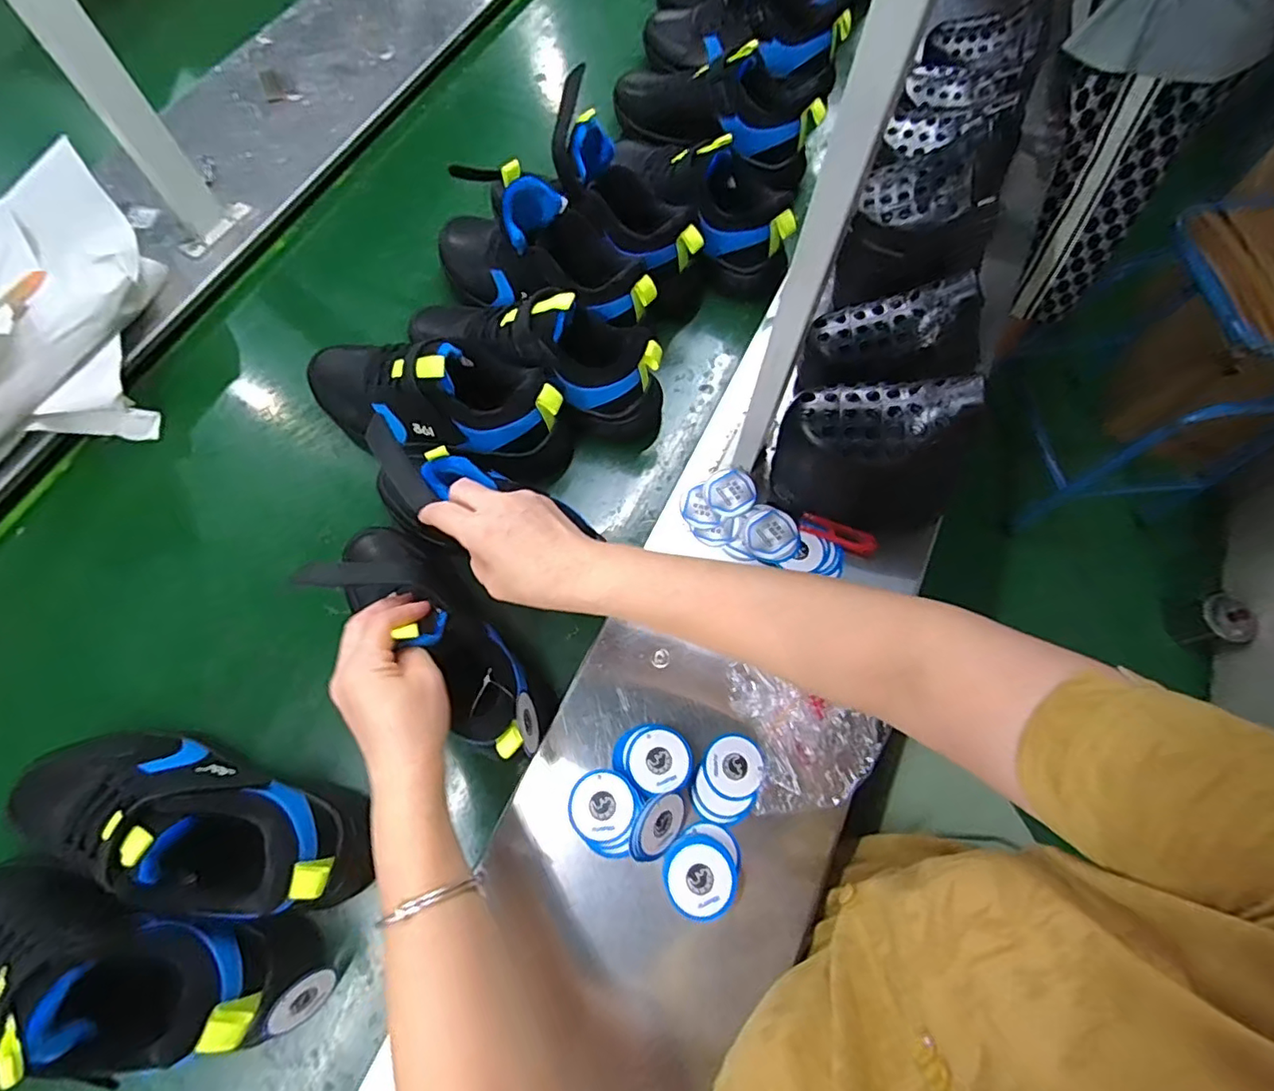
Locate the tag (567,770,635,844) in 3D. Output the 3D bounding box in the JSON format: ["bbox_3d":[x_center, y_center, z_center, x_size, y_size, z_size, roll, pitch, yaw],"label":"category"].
[{"bbox_3d":[-0.026,0.194,0.429,0.047,0.004,0.048,0,67,0],"label":"tag"}]

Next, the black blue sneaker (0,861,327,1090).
[{"bbox_3d":[-0.371,0.281,0.392,0.267,0.126,0.091,10,67,4],"label":"black blue sneaker"}]

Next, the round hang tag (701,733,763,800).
[{"bbox_3d":[0.078,0.178,0.465,0.047,0.006,0.048,0,67,0],"label":"round hang tag"}]

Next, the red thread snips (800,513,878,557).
[{"bbox_3d":[0.184,-0.011,0.527,0.069,0.012,0.017,25,69,10],"label":"red thread snips"}]

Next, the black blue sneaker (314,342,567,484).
[{"bbox_3d":[-0.196,-0.142,0.550,0.261,0.120,0.088,12,67,5],"label":"black blue sneaker"}]

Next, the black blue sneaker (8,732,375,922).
[{"bbox_3d":[-0.335,0.202,0.423,0.266,0.107,0.089,16,68,6],"label":"black blue sneaker"}]

